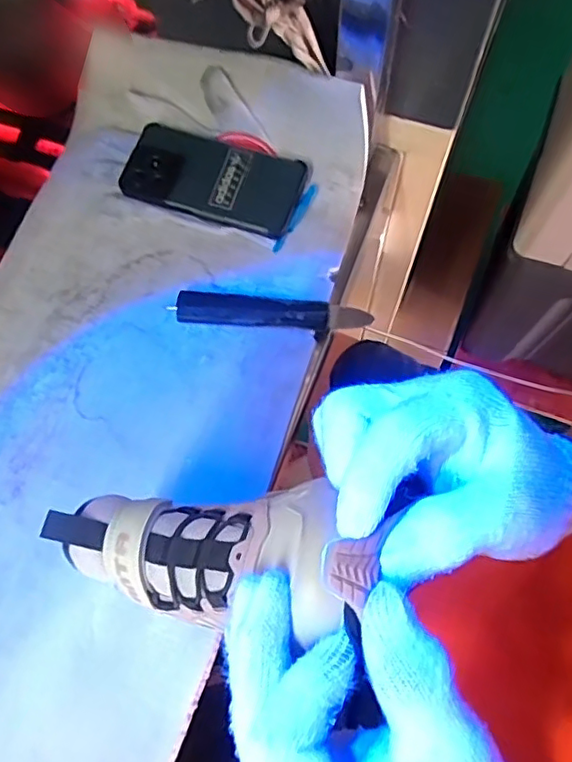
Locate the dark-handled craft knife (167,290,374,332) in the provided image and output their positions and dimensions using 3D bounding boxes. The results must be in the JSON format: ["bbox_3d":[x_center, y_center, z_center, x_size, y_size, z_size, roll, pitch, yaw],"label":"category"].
[{"bbox_3d":[-0.011,-0.060,0.517,0.166,0.015,0.026,4,69,3],"label":"dark-handled craft knife"}]

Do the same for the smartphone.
[{"bbox_3d":[-0.068,-0.188,0.553,0.162,0.011,0.079,17,80,8],"label":"smartphone"}]

